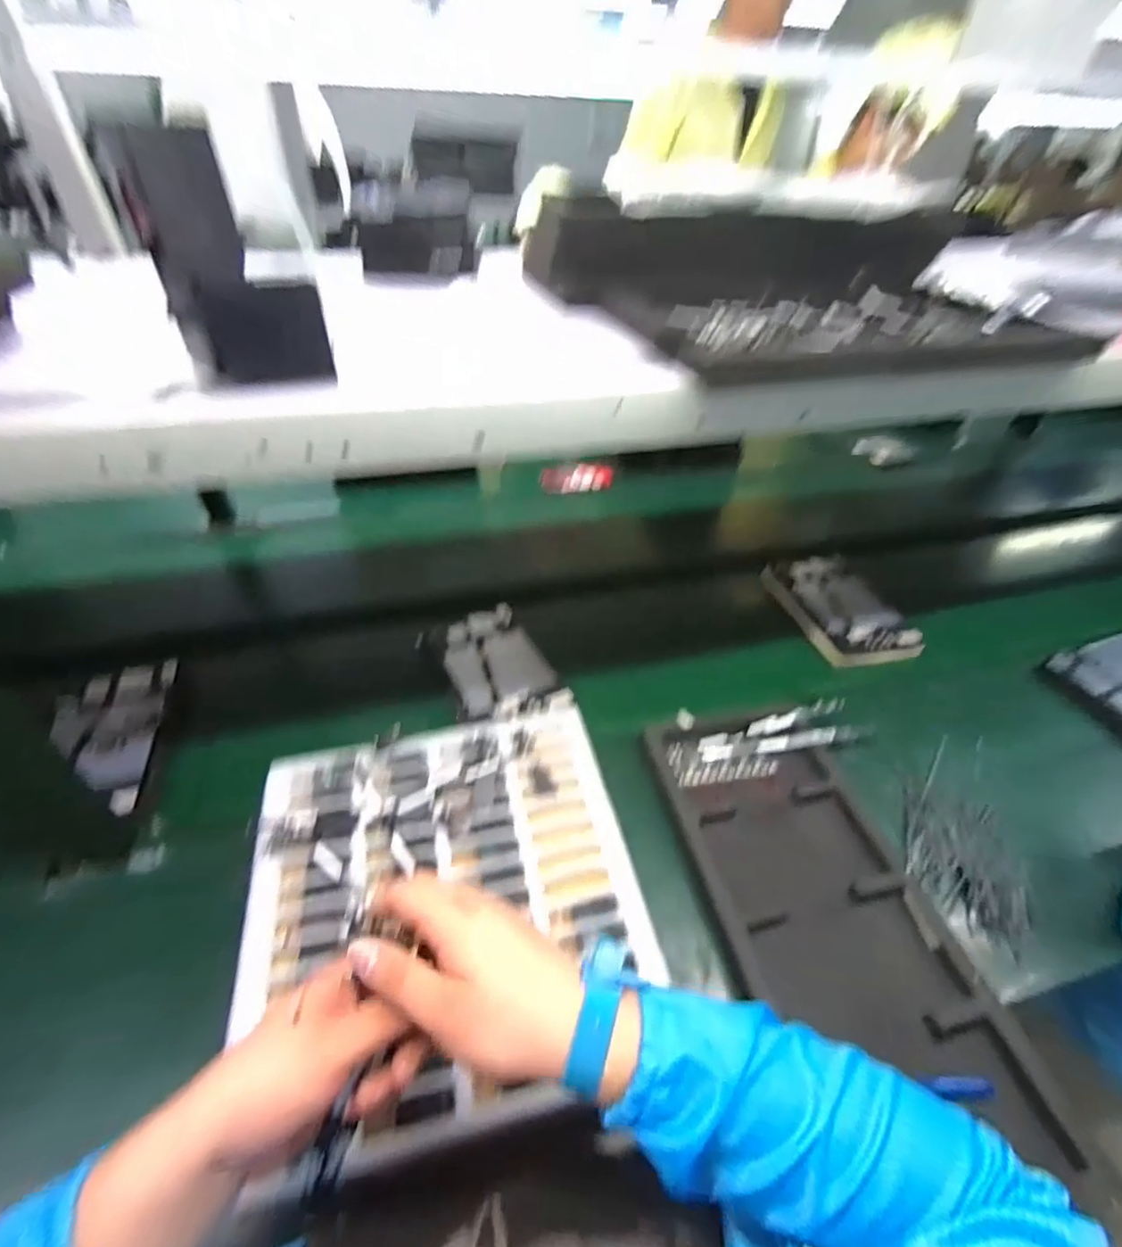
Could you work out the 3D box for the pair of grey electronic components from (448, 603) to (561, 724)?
[{"bbox_3d":[-0.110,0.048,0.849,0.151,0.022,0.212,-16,45,-22],"label":"pair of grey electronic components"}]

